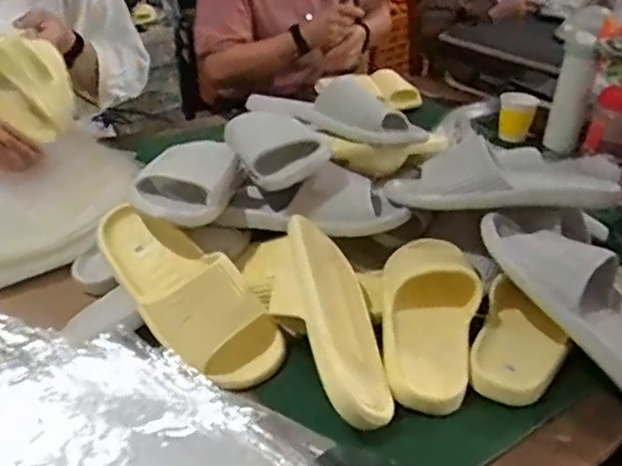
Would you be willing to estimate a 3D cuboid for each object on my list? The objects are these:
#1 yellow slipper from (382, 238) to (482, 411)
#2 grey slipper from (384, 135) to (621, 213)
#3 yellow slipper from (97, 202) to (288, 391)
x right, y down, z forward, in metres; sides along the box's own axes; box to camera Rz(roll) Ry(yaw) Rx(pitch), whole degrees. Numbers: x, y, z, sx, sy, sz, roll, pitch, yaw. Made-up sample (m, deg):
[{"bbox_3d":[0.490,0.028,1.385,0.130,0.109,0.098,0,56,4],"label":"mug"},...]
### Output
[{"bbox_3d":[0.128,0.082,0.708,0.105,0.061,0.239,7,31,8],"label":"yellow slipper"},{"bbox_3d":[0.234,-0.069,0.813,0.259,0.070,0.102,2,31,-1],"label":"grey slipper"},{"bbox_3d":[-0.129,0.057,0.687,0.242,0.073,0.094,41,44,18],"label":"yellow slipper"}]

